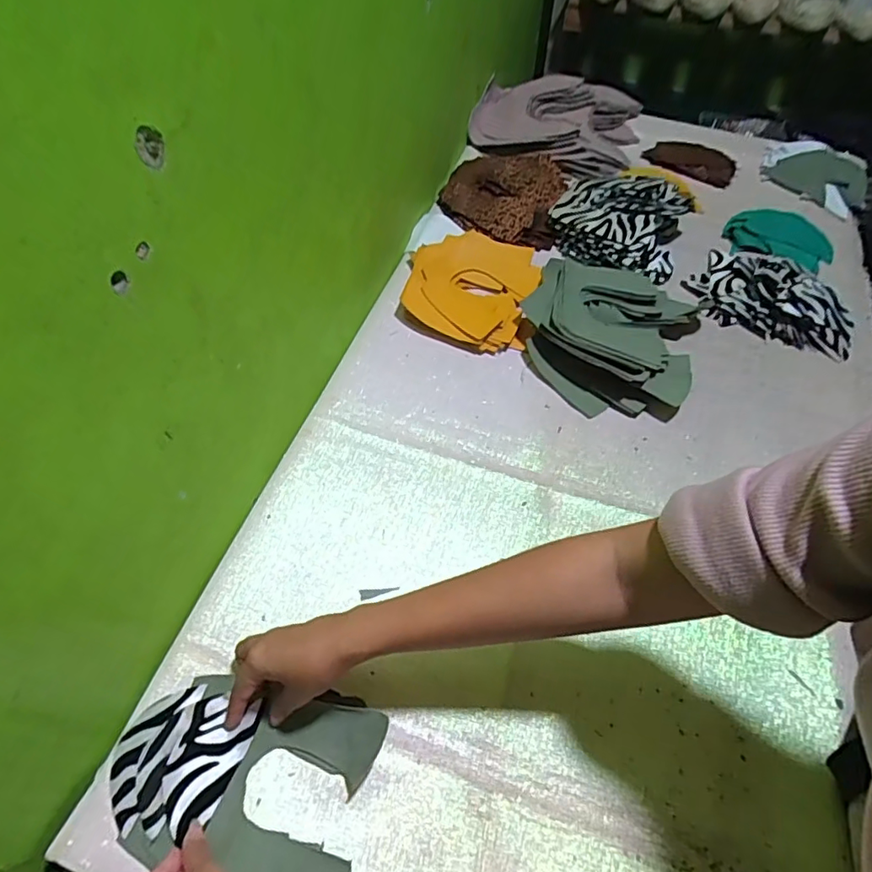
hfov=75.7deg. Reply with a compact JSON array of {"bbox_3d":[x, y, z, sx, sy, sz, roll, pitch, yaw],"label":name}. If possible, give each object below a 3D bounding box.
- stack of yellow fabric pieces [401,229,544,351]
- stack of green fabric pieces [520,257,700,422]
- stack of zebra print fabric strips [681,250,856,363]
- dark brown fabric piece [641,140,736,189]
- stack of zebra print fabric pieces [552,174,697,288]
[{"bbox_3d":[0.044,-0.195,0.730,0.165,0.032,0.179,15,58,8],"label":"stack of yellow fabric pieces"},{"bbox_3d":[0.211,-0.130,0.678,0.199,0.061,0.218,19,59,11],"label":"stack of green fabric pieces"},{"bbox_3d":[0.430,-0.173,0.709,0.122,0.057,0.205,-38,66,-23],"label":"stack of zebra print fabric strips"},{"bbox_3d":[0.410,-0.448,0.906,0.139,0.010,0.102,15,57,9],"label":"dark brown fabric piece"},{"bbox_3d":[0.254,-0.303,0.775,0.175,0.049,0.170,17,58,9],"label":"stack of zebra print fabric pieces"}]

